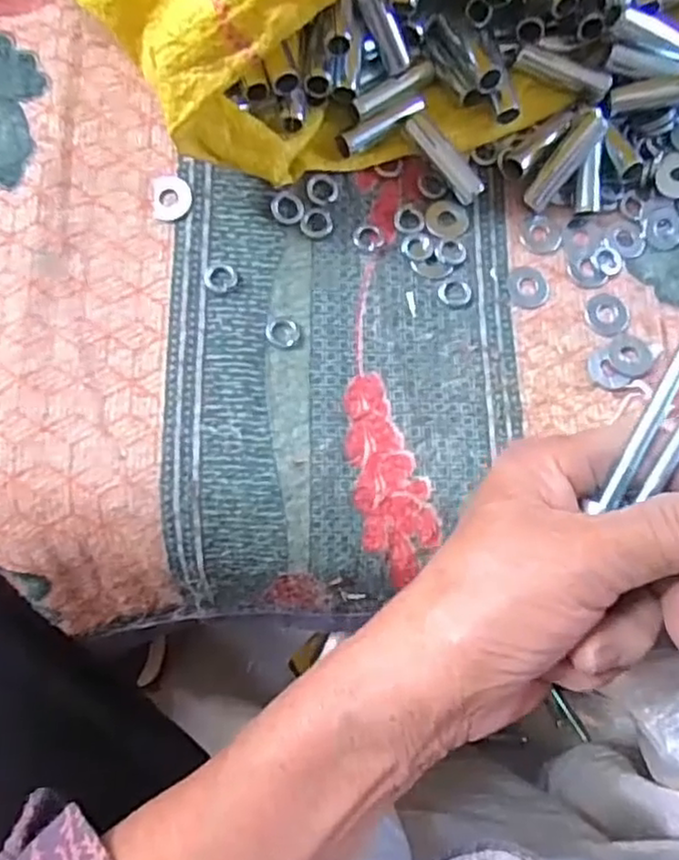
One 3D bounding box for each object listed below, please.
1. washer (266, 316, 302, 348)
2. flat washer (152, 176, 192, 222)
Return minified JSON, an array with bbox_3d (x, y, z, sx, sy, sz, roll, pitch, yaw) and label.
[{"bbox_3d":[-0.022,-0.040,0.272,0.014,0.004,0.014,0,83,0],"label":"washer"},{"bbox_3d":[-0.068,-0.095,0.276,0.015,0.004,0.019,0,79,-4],"label":"flat washer"}]

